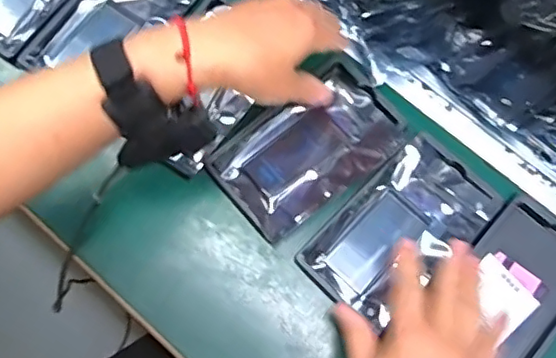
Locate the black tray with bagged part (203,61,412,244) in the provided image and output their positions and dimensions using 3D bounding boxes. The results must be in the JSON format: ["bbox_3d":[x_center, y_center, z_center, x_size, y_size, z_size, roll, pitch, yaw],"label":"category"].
[{"bbox_3d":[0.027,-0.025,0.510,0.154,0.015,0.095,-40,77,-12],"label":"black tray with bagged part"}]

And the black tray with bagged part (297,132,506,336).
[{"bbox_3d":[0.101,0.043,0.488,0.151,0.018,0.091,-42,78,-13],"label":"black tray with bagged part"}]

